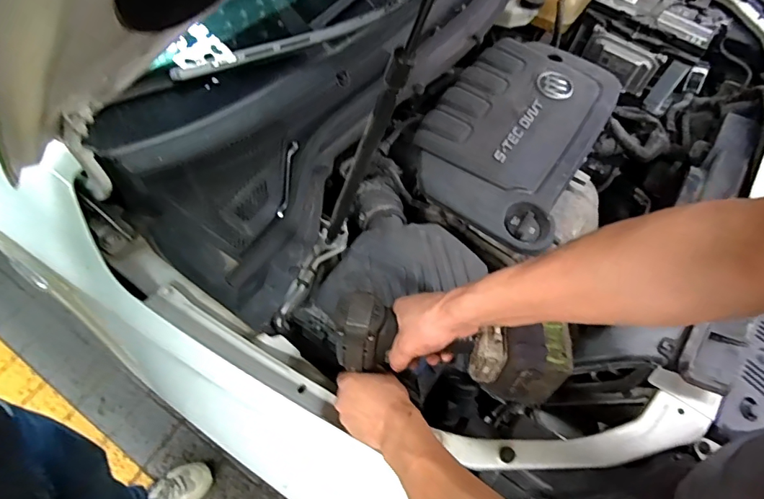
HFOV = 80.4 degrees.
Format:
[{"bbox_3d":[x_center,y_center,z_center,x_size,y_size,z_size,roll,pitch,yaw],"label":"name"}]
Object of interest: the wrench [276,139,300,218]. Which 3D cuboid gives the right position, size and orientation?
[{"bbox_3d":[-0.149,-0.116,0.722,0.015,0.025,0.139,3,58,5],"label":"wrench"}]

